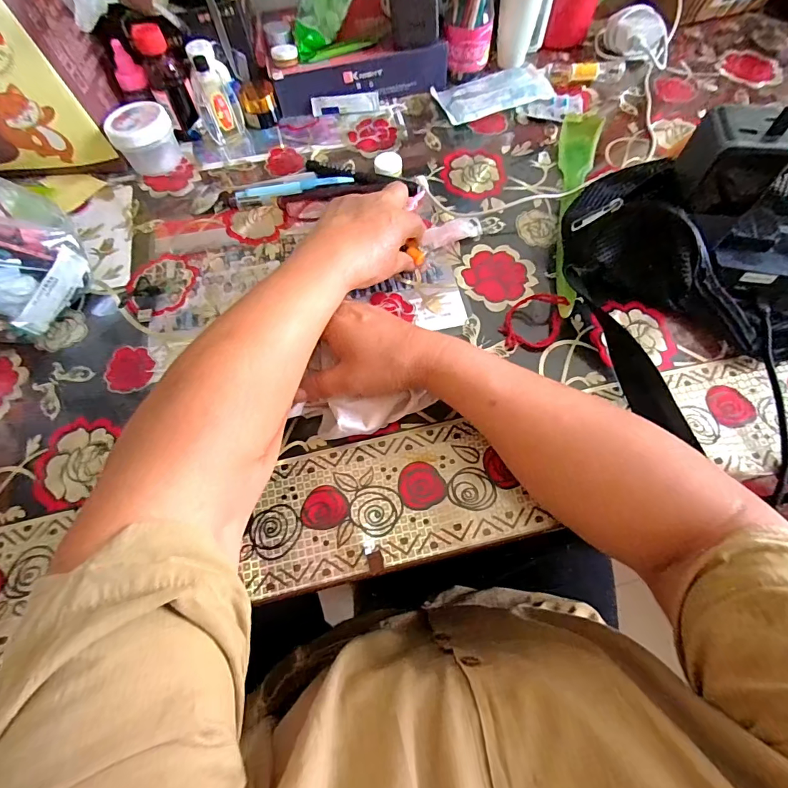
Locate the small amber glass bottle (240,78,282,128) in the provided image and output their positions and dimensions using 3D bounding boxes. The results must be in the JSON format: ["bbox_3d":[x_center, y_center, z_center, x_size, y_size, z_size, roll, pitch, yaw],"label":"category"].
[{"bbox_3d":[-0.169,-0.363,0.520,0.045,0.032,0.050,-21,66,-7],"label":"small amber glass bottle"}]

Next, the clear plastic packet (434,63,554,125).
[{"bbox_3d":[0.122,-0.377,0.522,0.138,0.017,0.076,-19,66,-6],"label":"clear plastic packet"}]

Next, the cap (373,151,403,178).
[{"bbox_3d":[-0.006,-0.260,0.474,0.031,0.012,0.034,-1,65,2],"label":"cap"}]

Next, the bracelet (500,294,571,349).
[{"bbox_3d":[0.128,-0.065,0.380,0.048,0.010,0.063,31,80,10],"label":"bracelet"}]

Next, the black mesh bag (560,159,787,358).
[{"bbox_3d":[0.283,-0.135,0.360,0.253,0.094,0.149,22,68,12],"label":"black mesh bag"}]

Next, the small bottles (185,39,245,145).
[{"bbox_3d":[-0.210,-0.349,0.487,0.050,0.086,0.052,-20,66,-7],"label":"small bottles"}]

